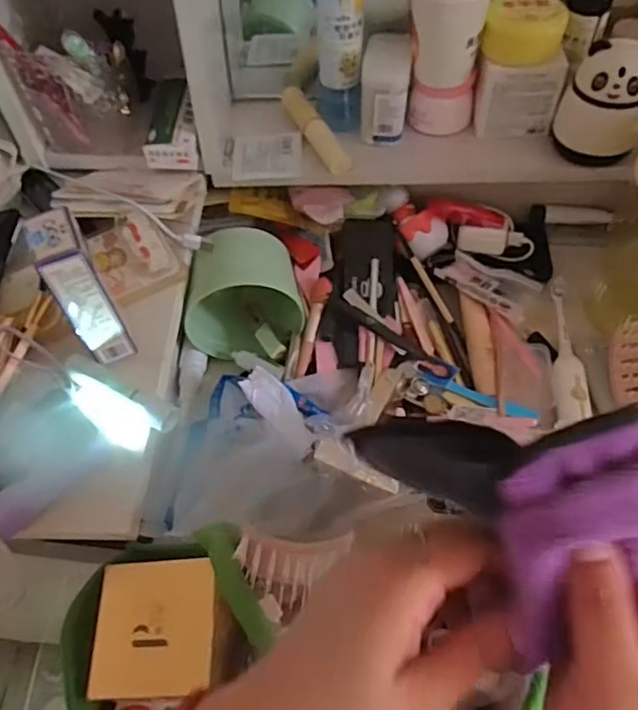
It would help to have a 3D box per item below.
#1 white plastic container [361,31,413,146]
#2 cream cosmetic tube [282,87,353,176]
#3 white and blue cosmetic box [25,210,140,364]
[{"bbox_3d":[0.064,-0.251,0.552,0.042,0.074,0.060,6,58,8],"label":"white plastic container"},{"bbox_3d":[-0.003,-0.219,0.570,0.024,0.025,0.117,-22,58,-10],"label":"cream cosmetic tube"},{"bbox_3d":[-0.163,-0.046,0.408,0.030,0.106,0.044,-22,58,-10],"label":"white and blue cosmetic box"}]

